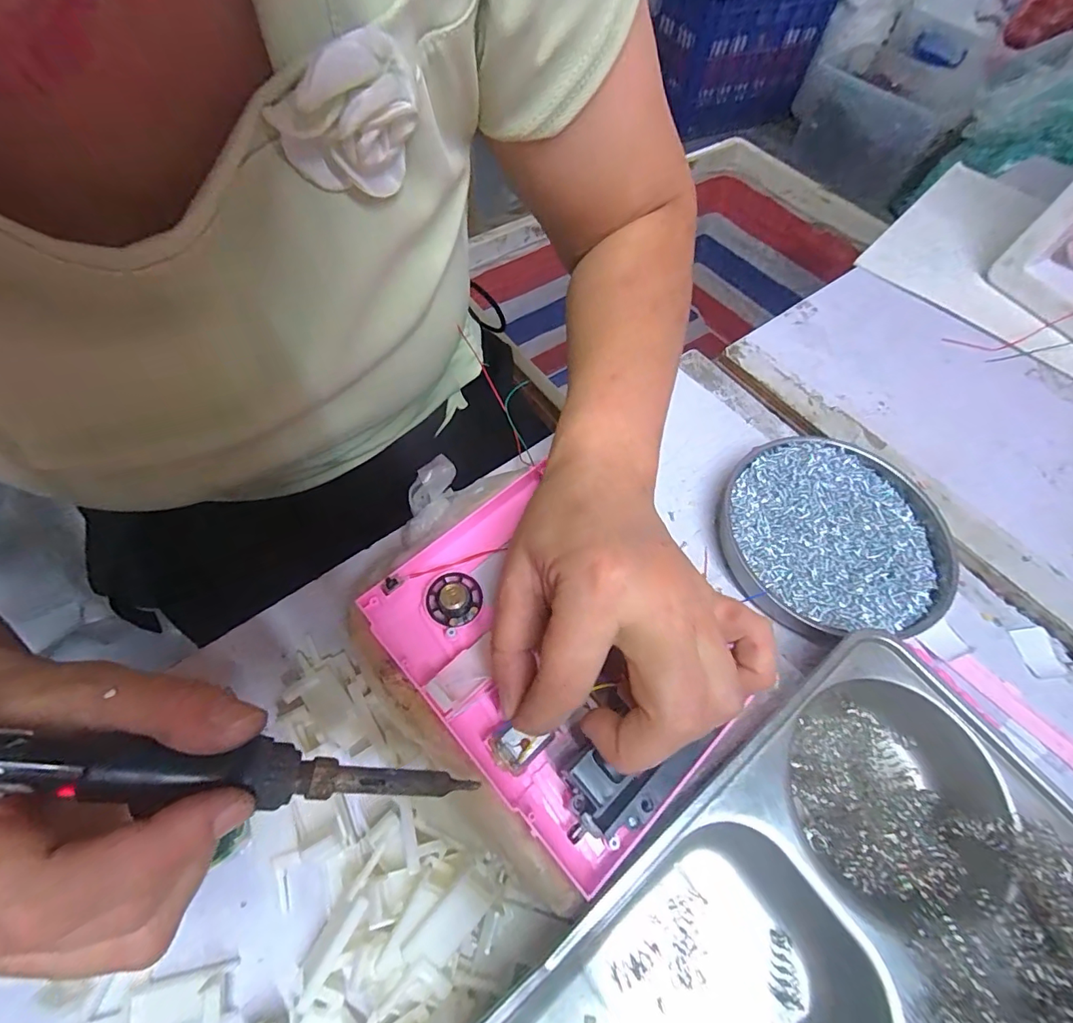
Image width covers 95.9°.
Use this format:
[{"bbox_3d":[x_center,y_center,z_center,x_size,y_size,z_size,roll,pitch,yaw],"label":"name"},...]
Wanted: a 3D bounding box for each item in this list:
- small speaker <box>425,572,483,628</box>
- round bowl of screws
[{"bbox_3d":[-0.042,0.044,0.247,0.027,0.008,0.028,1,61,-2],"label":"small speaker"},{"bbox_3d":[0.185,0.013,0.306,0.139,0.018,0.130,1,61,-2],"label":"round bowl of screws"}]

